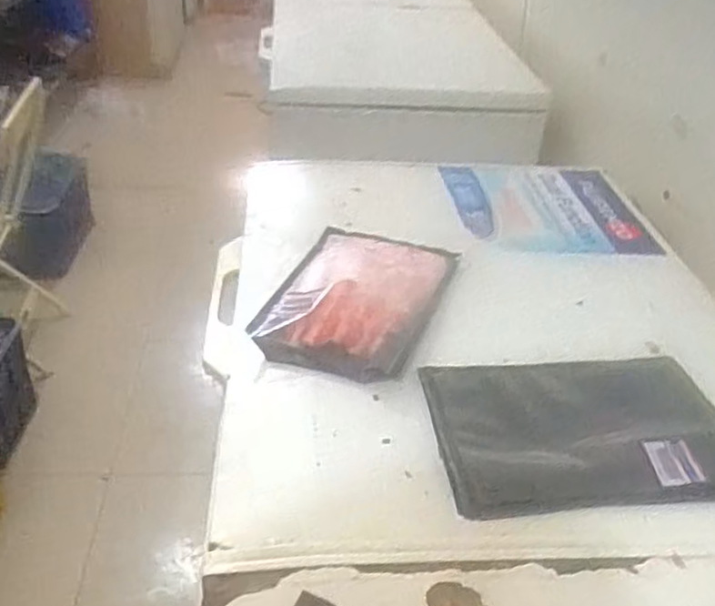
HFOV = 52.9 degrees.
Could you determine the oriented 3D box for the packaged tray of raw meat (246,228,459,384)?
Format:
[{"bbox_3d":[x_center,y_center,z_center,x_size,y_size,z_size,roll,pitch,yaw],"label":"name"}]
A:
[{"bbox_3d":[0.005,-0.014,0.914,0.193,0.039,0.295,12,36,15],"label":"packaged tray of raw meat"}]

